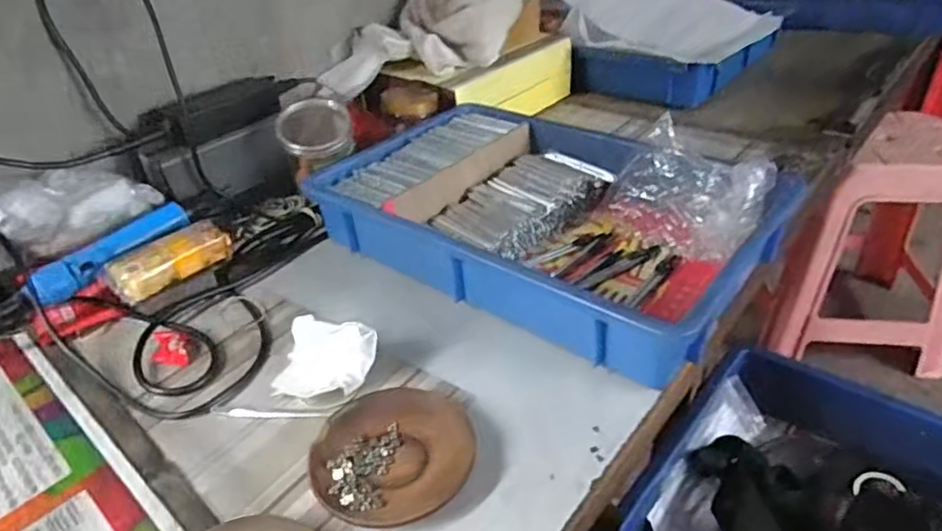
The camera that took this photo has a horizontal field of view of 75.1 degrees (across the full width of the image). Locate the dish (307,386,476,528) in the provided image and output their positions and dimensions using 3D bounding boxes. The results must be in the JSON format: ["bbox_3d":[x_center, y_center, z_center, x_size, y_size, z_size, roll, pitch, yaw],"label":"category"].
[{"bbox_3d":[-0.056,0.136,0.448,0.115,0.016,0.106,-3,35,2],"label":"dish"}]

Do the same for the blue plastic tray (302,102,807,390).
[{"bbox_3d":[0.071,-0.066,0.662,0.434,0.075,0.314,22,43,32],"label":"blue plastic tray"}]

